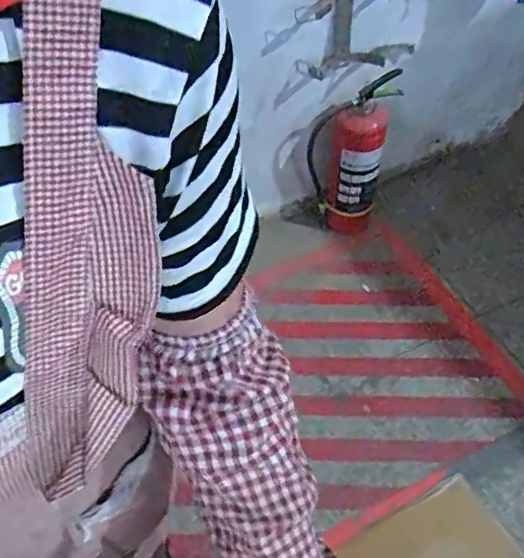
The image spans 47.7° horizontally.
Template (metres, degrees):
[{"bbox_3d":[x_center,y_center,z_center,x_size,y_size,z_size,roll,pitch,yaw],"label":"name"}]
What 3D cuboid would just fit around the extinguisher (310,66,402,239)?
[{"bbox_3d":[0.228,-0.314,1.569,0.205,0.408,0.151,4,52,4],"label":"extinguisher"}]

